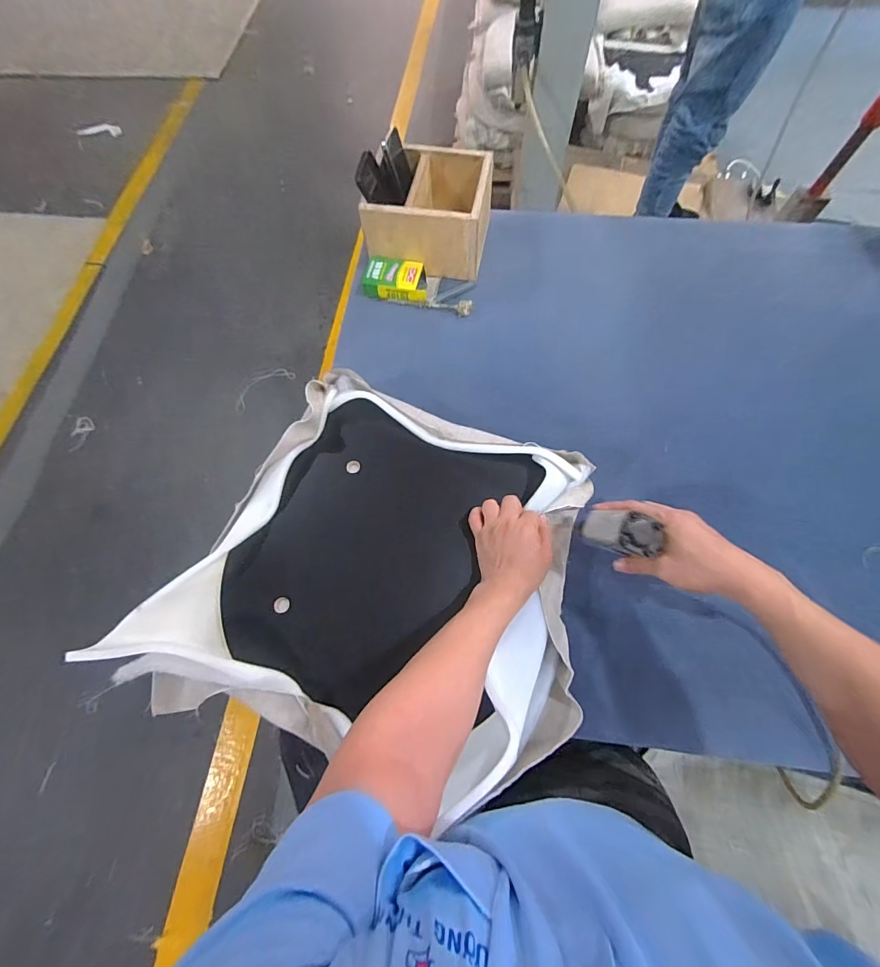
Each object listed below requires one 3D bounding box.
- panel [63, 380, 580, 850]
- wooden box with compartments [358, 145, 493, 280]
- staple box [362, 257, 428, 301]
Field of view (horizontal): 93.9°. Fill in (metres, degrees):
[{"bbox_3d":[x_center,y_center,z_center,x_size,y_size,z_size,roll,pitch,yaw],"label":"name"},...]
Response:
[{"bbox_3d":[-0.059,0.107,0.560,0.528,0.089,0.467,20,71,10],"label":"panel"},{"bbox_3d":[-0.016,-0.543,0.821,0.224,0.122,0.200,10,70,6],"label":"wooden box with compartments"},{"bbox_3d":[-0.086,-0.411,0.824,0.123,0.032,0.079,10,70,6],"label":"staple box"}]

